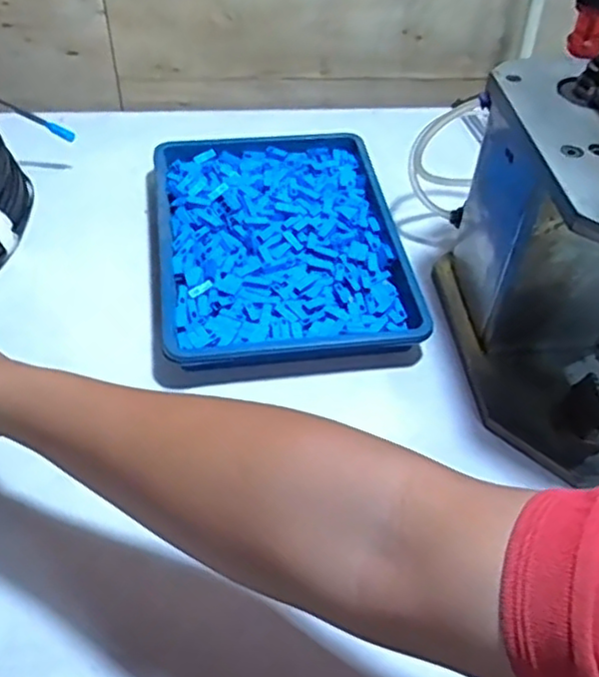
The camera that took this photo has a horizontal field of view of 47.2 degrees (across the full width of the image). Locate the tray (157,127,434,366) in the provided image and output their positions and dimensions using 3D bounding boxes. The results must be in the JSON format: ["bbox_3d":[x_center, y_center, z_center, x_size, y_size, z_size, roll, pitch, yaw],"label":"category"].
[{"bbox_3d":[-0.024,-0.107,0.704,0.241,0.035,0.322,-5,49,-8],"label":"tray"}]

